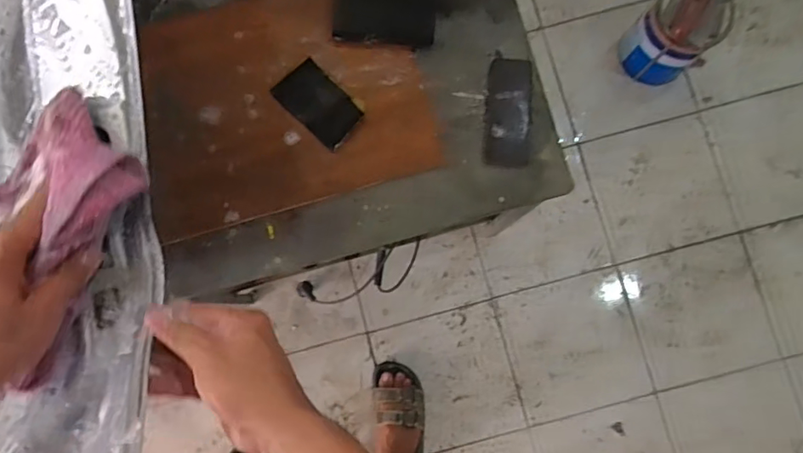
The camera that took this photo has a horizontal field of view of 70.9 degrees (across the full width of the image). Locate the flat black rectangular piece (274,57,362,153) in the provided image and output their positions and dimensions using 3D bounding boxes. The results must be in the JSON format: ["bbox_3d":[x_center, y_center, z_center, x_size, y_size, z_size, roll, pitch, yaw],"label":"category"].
[{"bbox_3d":[-0.107,-0.159,0.734,0.066,0.009,0.112,-43,84,-3],"label":"flat black rectangular piece"}]

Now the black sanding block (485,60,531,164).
[{"bbox_3d":[0.139,-0.149,0.731,0.059,0.021,0.140,4,84,2],"label":"black sanding block"}]

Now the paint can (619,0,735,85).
[{"bbox_3d":[0.597,-0.428,1.230,0.152,0.220,0.155,0,84,1],"label":"paint can"}]

